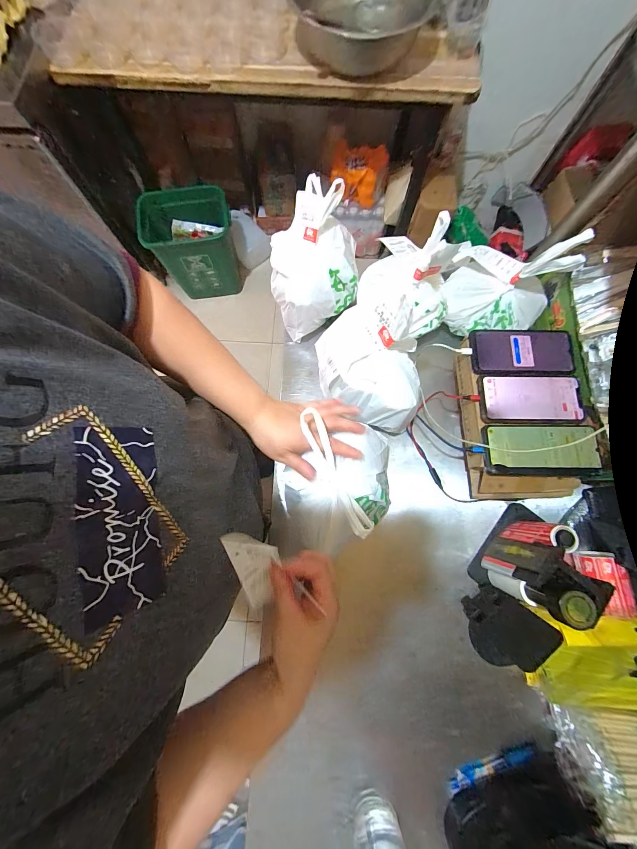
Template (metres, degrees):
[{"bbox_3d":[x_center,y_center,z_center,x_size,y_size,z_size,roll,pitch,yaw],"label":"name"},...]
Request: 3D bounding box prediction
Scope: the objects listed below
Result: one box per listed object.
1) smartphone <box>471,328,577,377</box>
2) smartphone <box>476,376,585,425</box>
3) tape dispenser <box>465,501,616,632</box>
[{"bbox_3d":[0.333,-0.118,0.502,0.158,0.008,0.079,1,79,3],"label":"smartphone"},{"bbox_3d":[0.336,-0.038,0.485,0.155,0.013,0.079,2,76,1],"label":"smartphone"},{"bbox_3d":[0.329,0.201,0.451,0.150,0.180,0.086,-44,80,-10],"label":"tape dispenser"}]

